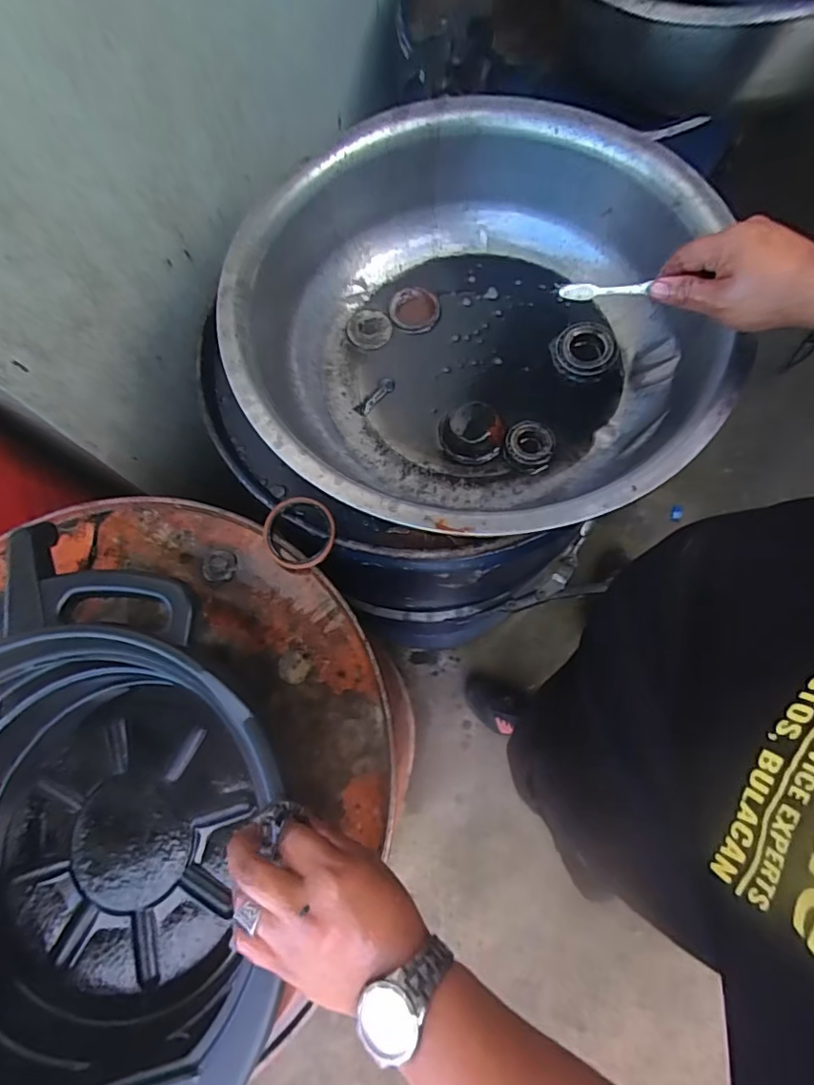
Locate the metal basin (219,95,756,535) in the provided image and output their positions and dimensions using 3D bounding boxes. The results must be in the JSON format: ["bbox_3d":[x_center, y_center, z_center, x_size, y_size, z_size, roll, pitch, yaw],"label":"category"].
[{"bbox_3d":[0.070,-0.215,0.572,0.478,0.185,0.463,-1,73,3],"label":"metal basin"}]

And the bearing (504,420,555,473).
[{"bbox_3d":[0.137,-0.111,0.599,0.052,0.014,0.056,14,74,8],"label":"bearing"}]

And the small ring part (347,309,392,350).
[{"bbox_3d":[-0.047,-0.267,0.670,0.053,0.007,0.058,-1,73,3],"label":"small ring part"}]

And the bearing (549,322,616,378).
[{"bbox_3d":[0.204,-0.226,0.630,0.071,0.016,0.066,20,86,15],"label":"bearing"}]

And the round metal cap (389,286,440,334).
[{"bbox_3d":[0.009,-0.291,0.672,0.061,0.011,0.066,-9,73,1],"label":"round metal cap"}]

